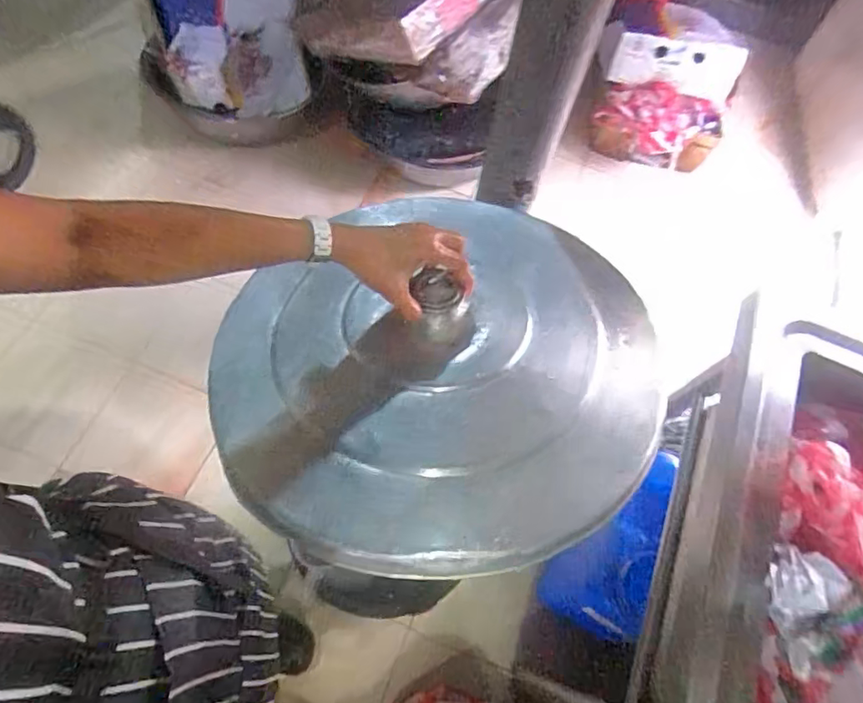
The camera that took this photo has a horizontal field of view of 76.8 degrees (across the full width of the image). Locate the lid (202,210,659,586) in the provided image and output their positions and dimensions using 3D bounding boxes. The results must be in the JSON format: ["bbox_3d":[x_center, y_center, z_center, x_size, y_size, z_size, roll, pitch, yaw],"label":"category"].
[{"bbox_3d":[0.010,-0.003,0.573,0.454,0.071,0.427,0,62,0],"label":"lid"}]

